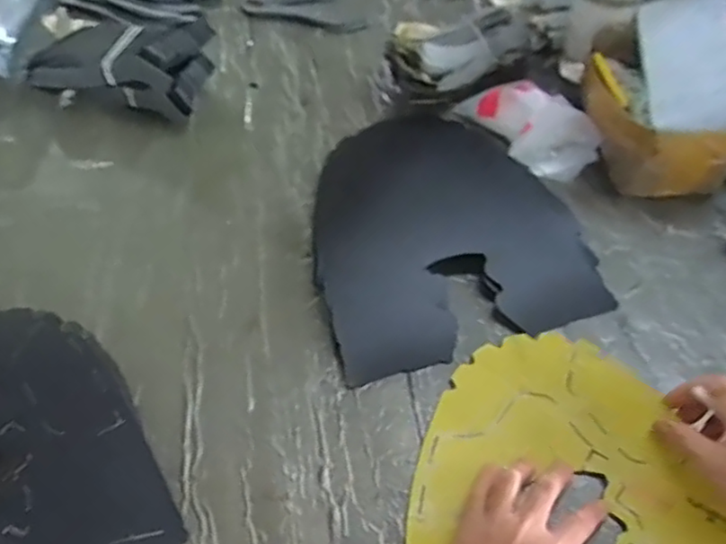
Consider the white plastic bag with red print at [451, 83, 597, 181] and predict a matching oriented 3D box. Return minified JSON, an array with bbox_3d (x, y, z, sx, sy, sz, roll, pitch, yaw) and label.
[{"bbox_3d":[0.180,-0.172,0.742,0.076,0.055,0.163,-33,58,-26],"label":"white plastic bag with red print"}]

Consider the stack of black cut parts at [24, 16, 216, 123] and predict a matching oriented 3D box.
[{"bbox_3d":[-0.283,-0.237,0.768,0.196,0.084,0.099,9,50,5],"label":"stack of black cut parts"}]

